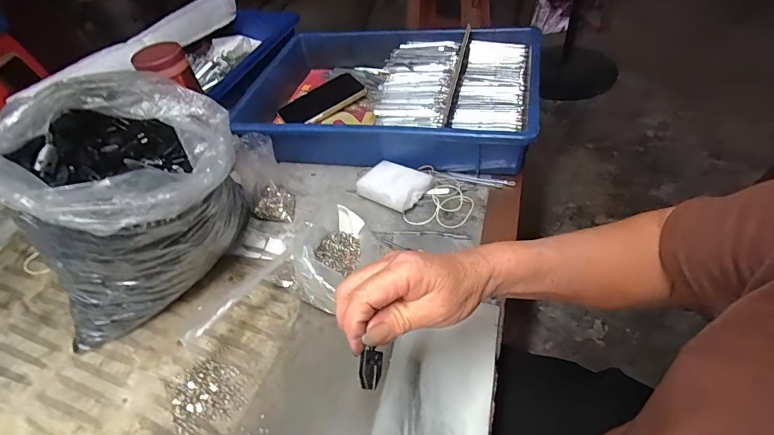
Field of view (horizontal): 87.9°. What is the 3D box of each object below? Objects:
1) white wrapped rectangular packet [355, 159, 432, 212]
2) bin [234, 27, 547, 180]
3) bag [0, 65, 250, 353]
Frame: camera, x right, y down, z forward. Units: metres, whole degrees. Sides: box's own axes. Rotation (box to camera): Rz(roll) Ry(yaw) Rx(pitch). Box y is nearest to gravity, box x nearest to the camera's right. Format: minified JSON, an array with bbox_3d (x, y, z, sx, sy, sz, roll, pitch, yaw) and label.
[{"bbox_3d":[0.007,-0.045,0.526,0.083,0.031,0.057,27,57,29],"label":"white wrapped rectangular packet"},{"bbox_3d":[0.007,-0.194,0.619,0.408,0.082,0.279,6,50,14],"label":"bin"},{"bbox_3d":[-0.246,-0.010,0.412,0.198,0.224,0.168,-11,49,-5],"label":"bag"}]

